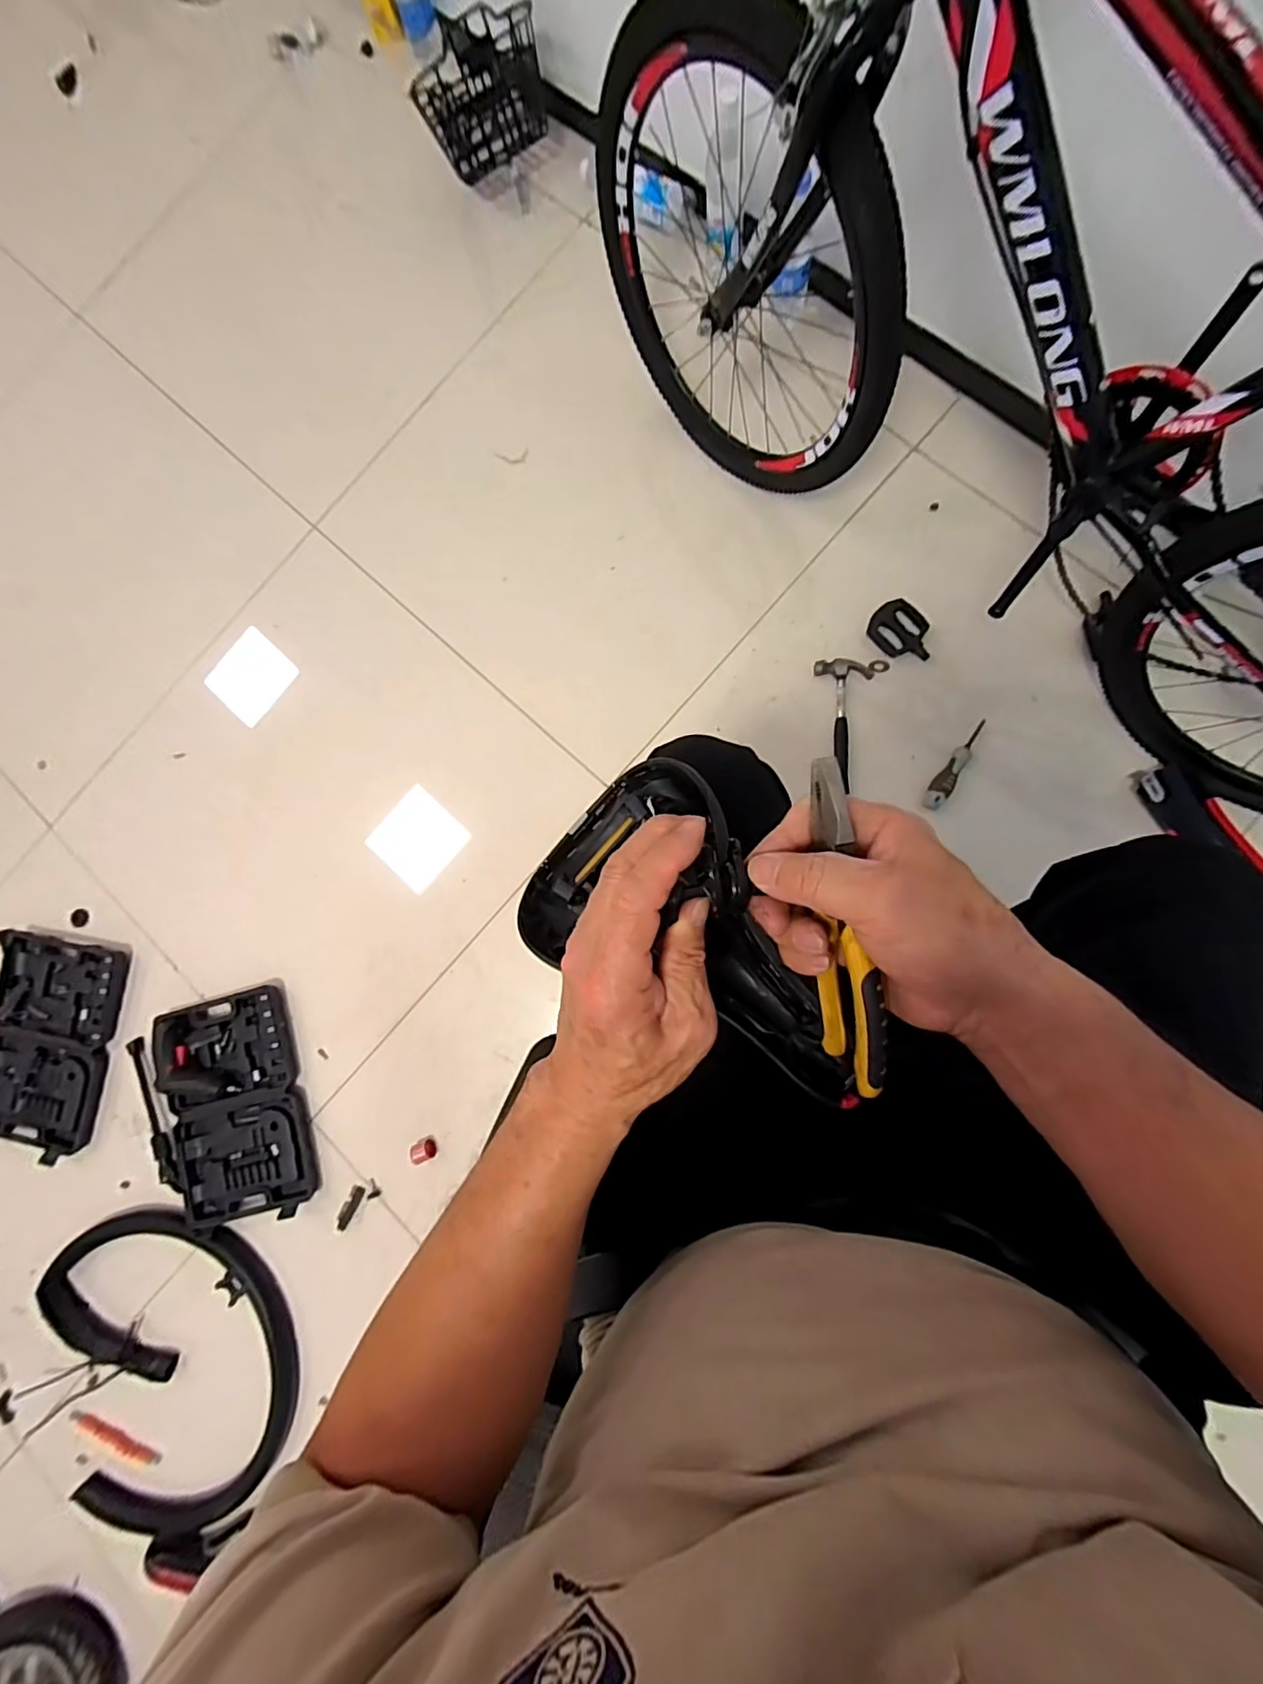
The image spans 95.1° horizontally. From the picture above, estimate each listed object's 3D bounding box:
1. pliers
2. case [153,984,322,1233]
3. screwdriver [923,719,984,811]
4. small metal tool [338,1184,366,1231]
[{"bbox_3d":[0.103,0.040,0.287,0.014,0.049,0.160,-8,94,-1],"label":"pliers"},{"bbox_3d":[-0.706,0.467,1.016,0.258,0.043,0.385,-12,84,6],"label":"case"},{"bbox_3d":[0.532,-0.128,0.946,0.033,0.032,0.172,33,90,9],"label":"screwdriver"},{"bbox_3d":[-0.488,0.633,0.999,0.025,0.018,0.071,27,85,3],"label":"small metal tool"}]

